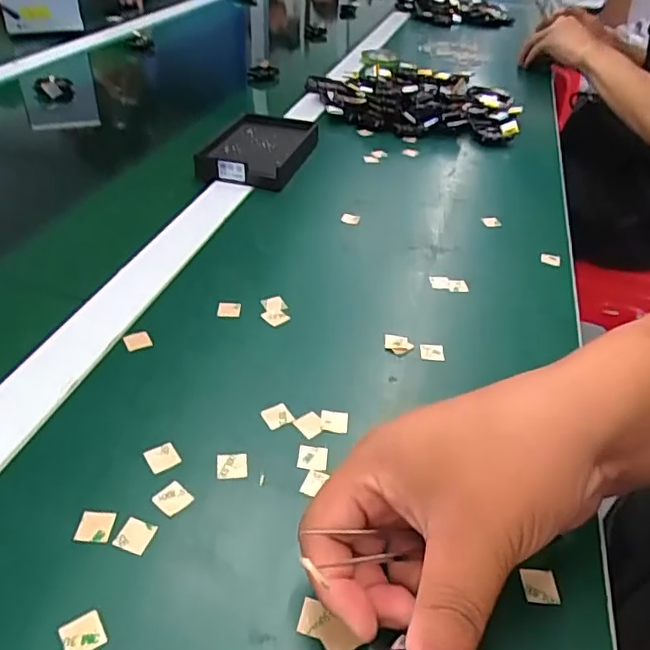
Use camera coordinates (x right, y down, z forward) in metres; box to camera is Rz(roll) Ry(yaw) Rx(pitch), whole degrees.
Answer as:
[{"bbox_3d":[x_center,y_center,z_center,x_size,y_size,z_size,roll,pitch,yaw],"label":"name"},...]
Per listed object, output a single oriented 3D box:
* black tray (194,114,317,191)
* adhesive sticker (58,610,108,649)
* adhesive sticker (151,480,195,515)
[{"bbox_3d":[-0.069,-0.185,0.614,0.101,0.026,0.140,13,39,10],"label":"black tray"},{"bbox_3d":[-0.099,0.125,0.235,0.016,0.004,0.016,-21,45,-29],"label":"adhesive sticker"},{"bbox_3d":[-0.076,0.086,0.289,0.015,0.004,0.015,34,49,23],"label":"adhesive sticker"}]

